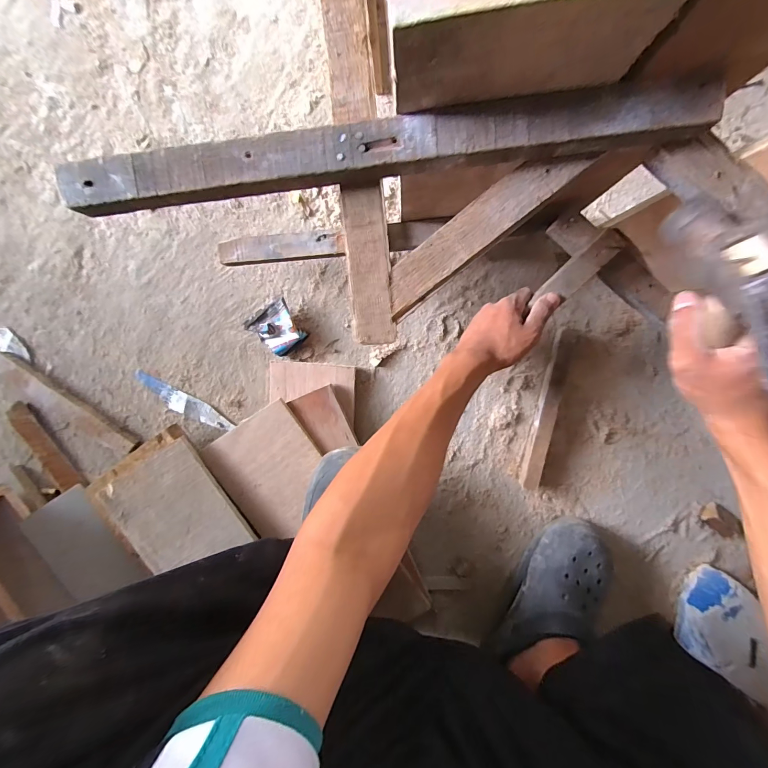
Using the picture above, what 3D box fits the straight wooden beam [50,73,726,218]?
[{"bbox_3d":[-0.008,-0.155,0.245,0.422,0.021,0.034,-5,97,3],"label":"straight wooden beam"}]

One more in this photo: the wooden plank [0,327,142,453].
[{"bbox_3d":[-0.501,0.015,0.572,0.282,0.020,0.029,42,98,-3],"label":"wooden plank"}]

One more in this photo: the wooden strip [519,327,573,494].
[{"bbox_3d":[0.239,0.041,0.529,0.023,0.030,0.233,10,98,2],"label":"wooden strip"}]

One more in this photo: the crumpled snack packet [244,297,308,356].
[{"bbox_3d":[-0.154,-0.079,0.534,0.065,0.029,0.066,-34,94,7],"label":"crumpled snack packet"}]

